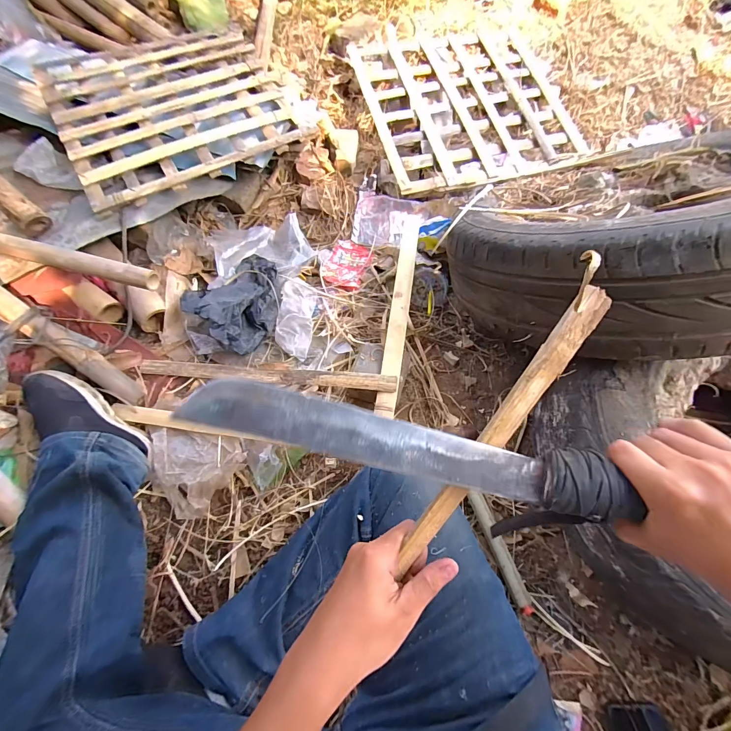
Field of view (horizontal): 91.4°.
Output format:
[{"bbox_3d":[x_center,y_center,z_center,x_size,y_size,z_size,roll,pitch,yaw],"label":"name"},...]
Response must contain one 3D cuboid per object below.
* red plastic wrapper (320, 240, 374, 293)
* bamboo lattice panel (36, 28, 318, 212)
[{"bbox_3d":[-0.045,-0.244,0.871,0.107,0.025,0.171,15,52,9],"label":"red plastic wrapper"},{"bbox_3d":[-0.489,-0.663,0.894,0.513,0.042,0.568,-27,66,-12],"label":"bamboo lattice panel"}]

